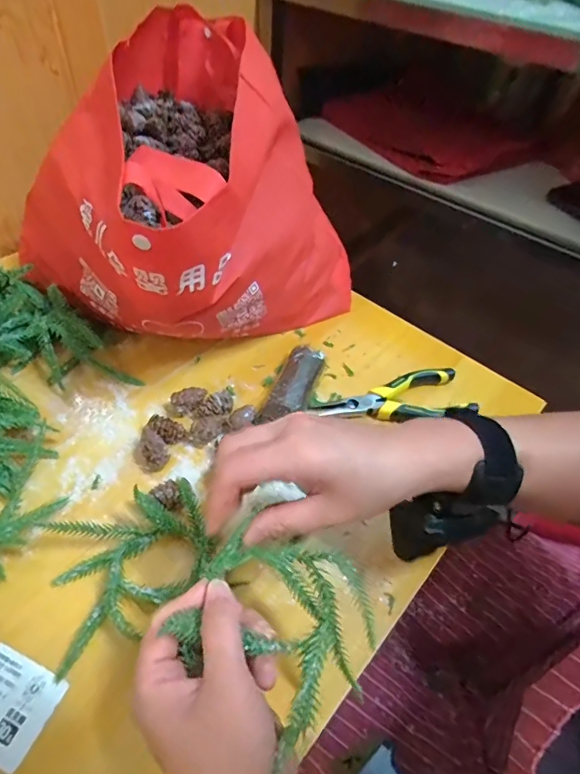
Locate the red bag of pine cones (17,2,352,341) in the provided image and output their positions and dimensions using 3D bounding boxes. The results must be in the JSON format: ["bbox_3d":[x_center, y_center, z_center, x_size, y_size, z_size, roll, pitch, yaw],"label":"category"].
[{"bbox_3d":[-0.113,-0.204,0.482,0.327,0.225,0.279,37,56,24],"label":"red bag of pine cones"}]

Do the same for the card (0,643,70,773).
[{"bbox_3d":[-0.175,0.194,0.283,0.058,0.004,0.048,21,51,12],"label":"card"}]

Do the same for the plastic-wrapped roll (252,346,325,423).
[{"bbox_3d":[0.003,0.002,0.446,0.036,0.030,0.101,17,50,9],"label":"plastic-wrapped roll"}]

